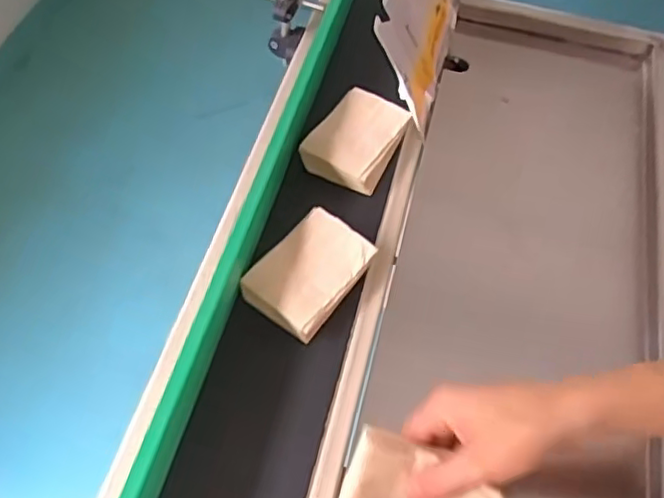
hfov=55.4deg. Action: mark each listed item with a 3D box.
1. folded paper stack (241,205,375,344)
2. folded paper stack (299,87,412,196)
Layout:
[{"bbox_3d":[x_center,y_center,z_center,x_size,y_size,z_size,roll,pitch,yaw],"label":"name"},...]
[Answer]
[{"bbox_3d":[-0.019,0.019,0.544,0.071,0.024,0.101,35,63,20],"label":"folded paper stack"},{"bbox_3d":[0.028,-0.110,0.631,0.076,0.025,0.105,27,60,16],"label":"folded paper stack"}]

